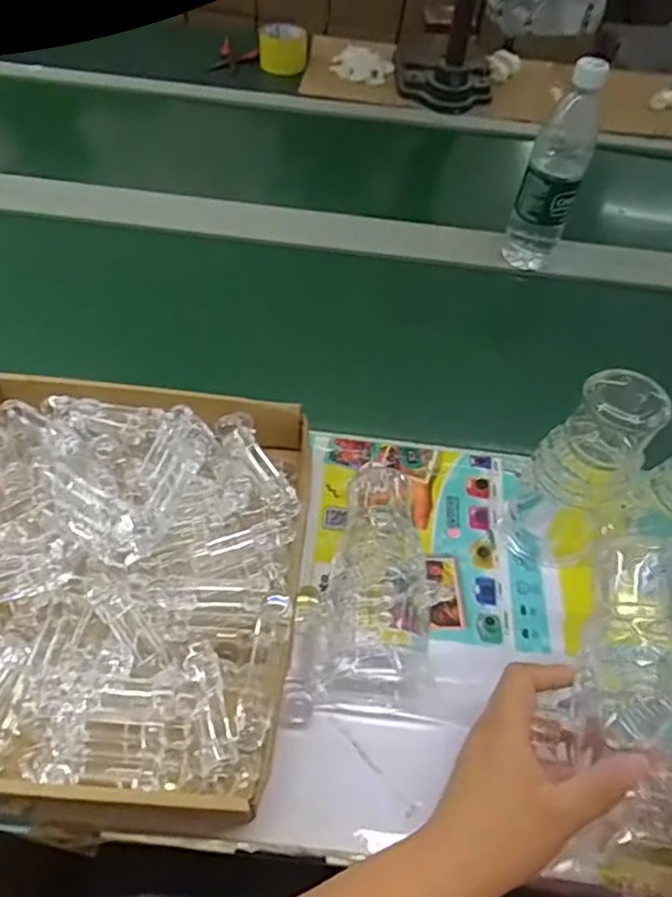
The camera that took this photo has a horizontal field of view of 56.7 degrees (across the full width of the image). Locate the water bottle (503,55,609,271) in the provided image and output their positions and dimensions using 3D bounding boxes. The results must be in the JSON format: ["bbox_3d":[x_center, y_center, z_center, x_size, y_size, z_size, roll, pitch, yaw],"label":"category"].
[{"bbox_3d":[0.242,-0.301,0.694,0.061,0.216,0.057,20,52,10],"label":"water bottle"}]

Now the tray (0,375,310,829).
[{"bbox_3d":[-0.172,0.087,0.457,0.286,0.058,0.311,6,51,-2],"label":"tray"}]

